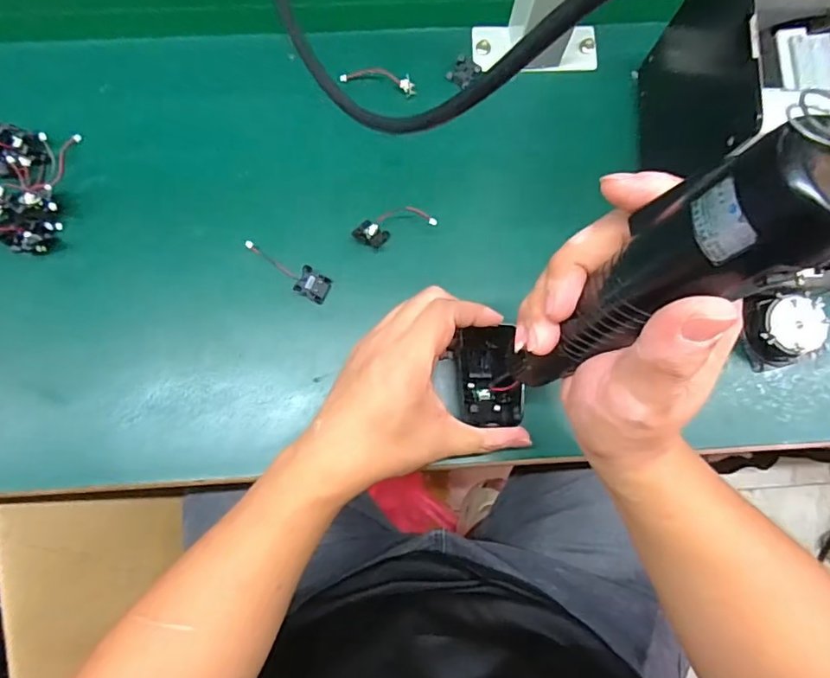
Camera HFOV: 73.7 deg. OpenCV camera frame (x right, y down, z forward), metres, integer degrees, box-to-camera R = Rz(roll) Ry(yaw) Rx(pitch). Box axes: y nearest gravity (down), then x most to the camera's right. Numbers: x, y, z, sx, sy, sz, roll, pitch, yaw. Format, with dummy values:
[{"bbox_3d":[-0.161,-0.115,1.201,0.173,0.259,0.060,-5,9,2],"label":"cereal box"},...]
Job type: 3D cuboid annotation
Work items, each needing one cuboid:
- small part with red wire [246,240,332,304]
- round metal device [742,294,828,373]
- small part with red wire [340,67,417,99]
[{"bbox_3d":[-0.096,-0.049,0.410,0.068,0.014,0.021,25,81,2],"label":"small part with red wire"},{"bbox_3d":[0.267,-0.006,0.402,0.042,0.030,0.052,-3,81,-2],"label":"round metal device"},{"bbox_3d":[-0.028,-0.206,0.437,0.059,0.008,0.019,14,81,0],"label":"small part with red wire"}]

